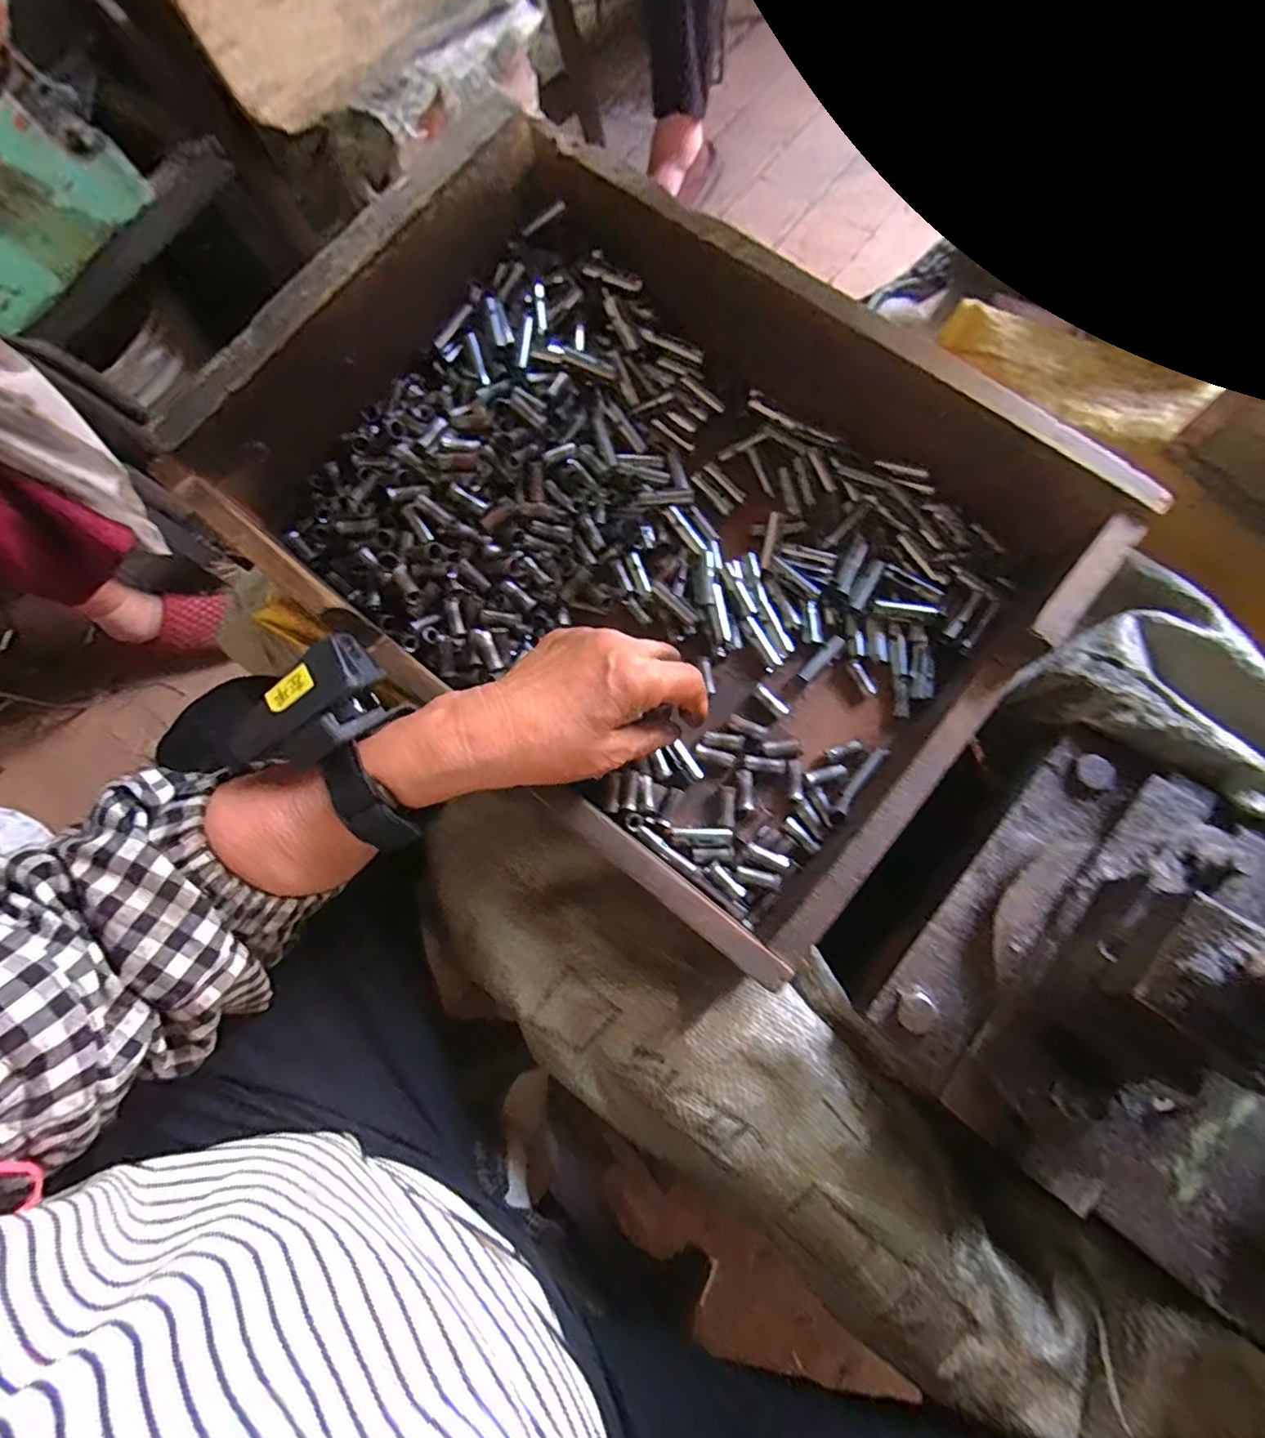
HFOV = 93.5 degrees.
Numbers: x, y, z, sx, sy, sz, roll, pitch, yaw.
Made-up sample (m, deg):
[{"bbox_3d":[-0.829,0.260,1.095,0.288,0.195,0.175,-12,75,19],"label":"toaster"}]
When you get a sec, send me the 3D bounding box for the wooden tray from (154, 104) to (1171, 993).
[{"bbox_3d":[0.007,-0.121,0.369,0.449,0.119,0.335,38,79,11],"label":"wooden tray"}]

